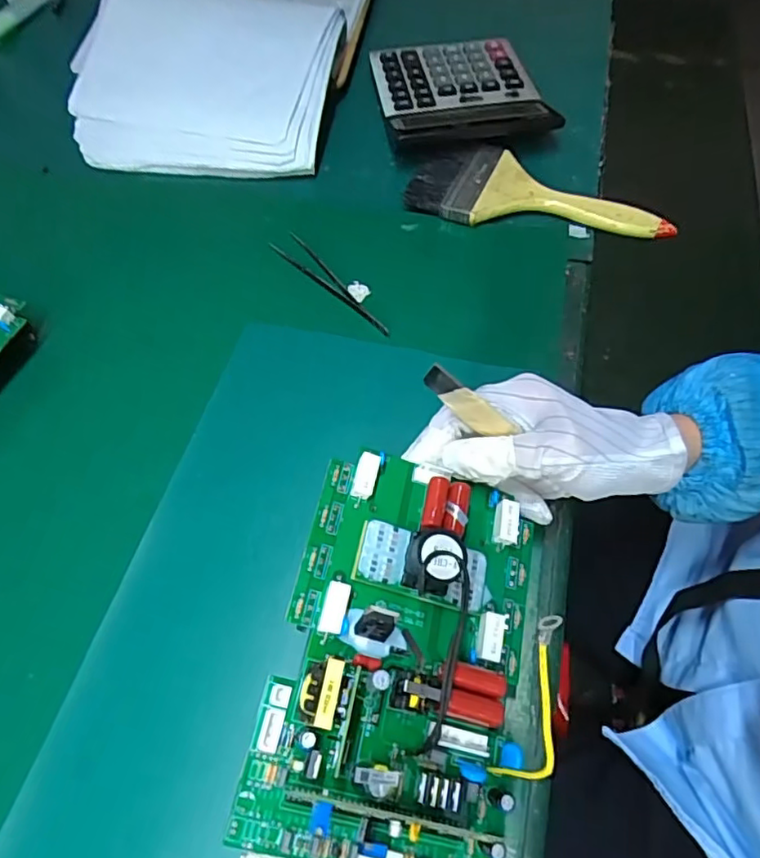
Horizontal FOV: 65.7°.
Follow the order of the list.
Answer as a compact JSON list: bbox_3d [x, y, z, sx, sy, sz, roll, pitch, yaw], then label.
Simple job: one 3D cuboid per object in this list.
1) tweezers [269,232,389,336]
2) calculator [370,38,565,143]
[{"bbox_3d":[-0.035,-0.112,0.448,0.020,0.007,0.128,-40,67,-20],"label":"tweezers"},{"bbox_3d":[0.072,-0.314,0.541,0.140,0.022,0.165,-7,60,-3],"label":"calculator"}]

